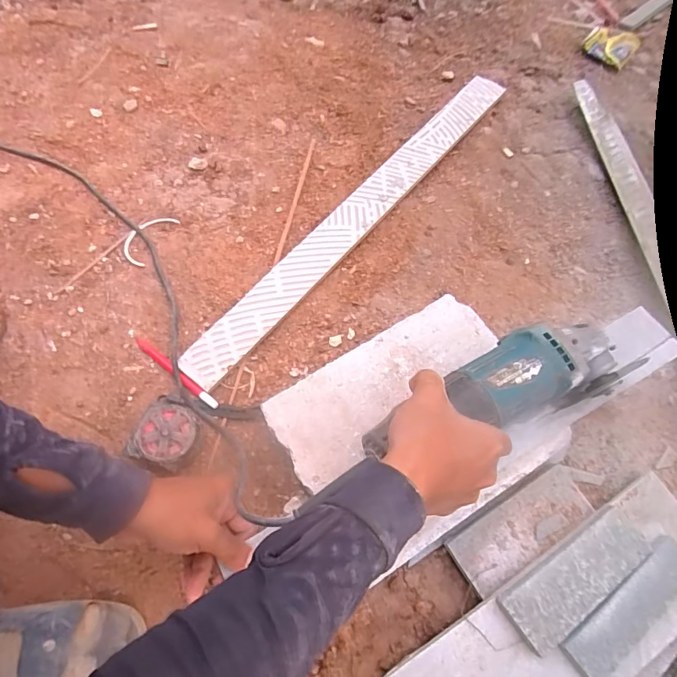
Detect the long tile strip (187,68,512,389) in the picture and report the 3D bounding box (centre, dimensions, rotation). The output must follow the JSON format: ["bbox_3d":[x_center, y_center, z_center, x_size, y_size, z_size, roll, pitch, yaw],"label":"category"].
[{"bbox_3d":[0.037,-0.189,0.649,0.061,0.013,0.665,36,68,14],"label":"long tile strip"}]

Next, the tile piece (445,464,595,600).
[{"bbox_3d":[0.184,0.190,0.459,0.149,0.014,0.061,-29,68,-16],"label":"tile piece"}]

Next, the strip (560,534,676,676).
[{"bbox_3d":[0.268,0.243,0.414,0.152,0.005,0.040,-34,73,-16],"label":"strip"}]

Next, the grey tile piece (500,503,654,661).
[{"bbox_3d":[0.223,0.224,0.429,0.151,0.020,0.055,-30,69,-16],"label":"grey tile piece"}]

